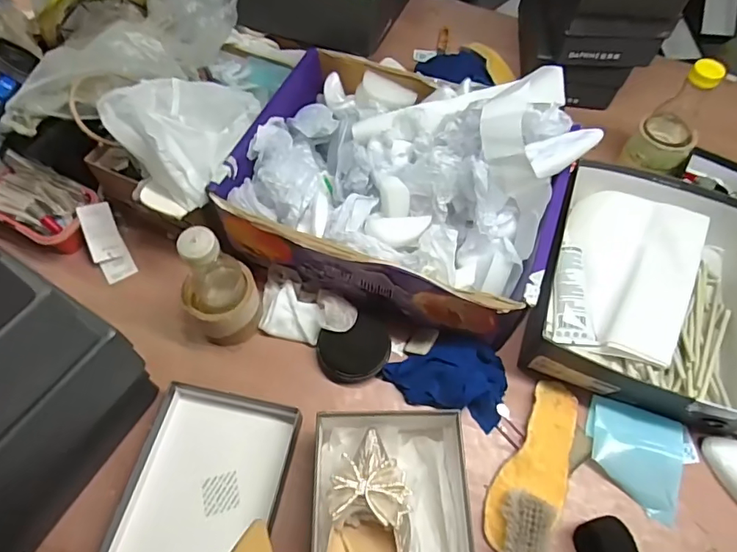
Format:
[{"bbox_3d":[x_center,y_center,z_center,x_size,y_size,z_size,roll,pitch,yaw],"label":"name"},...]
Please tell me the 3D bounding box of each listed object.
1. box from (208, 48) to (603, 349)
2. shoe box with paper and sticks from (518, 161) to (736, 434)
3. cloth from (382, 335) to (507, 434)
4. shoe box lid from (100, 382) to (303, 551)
[{"bbox_3d":[0.043,-0.136,0.659,0.405,0.176,0.324,19,62,9],"label":"box"},{"bbox_3d":[0.364,0.005,0.654,0.267,0.084,0.334,22,63,10],"label":"shoe box with paper and sticks"},{"bbox_3d":[0.101,0.118,0.618,0.151,0.039,0.100,17,62,8],"label":"cloth"},{"bbox_3d":[-0.193,0.278,0.534,0.164,0.040,0.307,12,62,5],"label":"shoe box lid"}]

